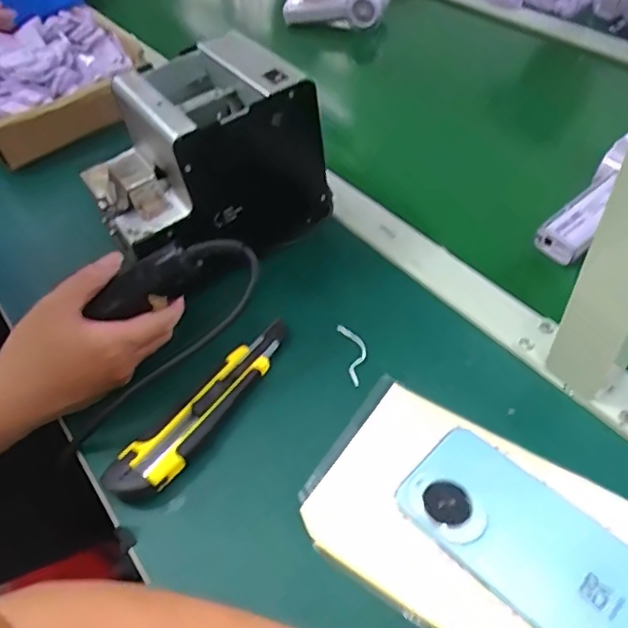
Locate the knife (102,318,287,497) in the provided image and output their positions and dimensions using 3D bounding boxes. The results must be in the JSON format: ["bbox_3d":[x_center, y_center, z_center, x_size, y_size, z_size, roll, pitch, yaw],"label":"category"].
[{"bbox_3d":[-0.078,0.065,0.421,0.036,0.018,0.174,26,57,24],"label":"knife"}]

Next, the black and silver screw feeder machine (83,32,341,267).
[{"bbox_3d":[-0.096,-0.133,0.506,0.190,0.136,0.151,-22,51,-13],"label":"black and silver screw feeder machine"}]

